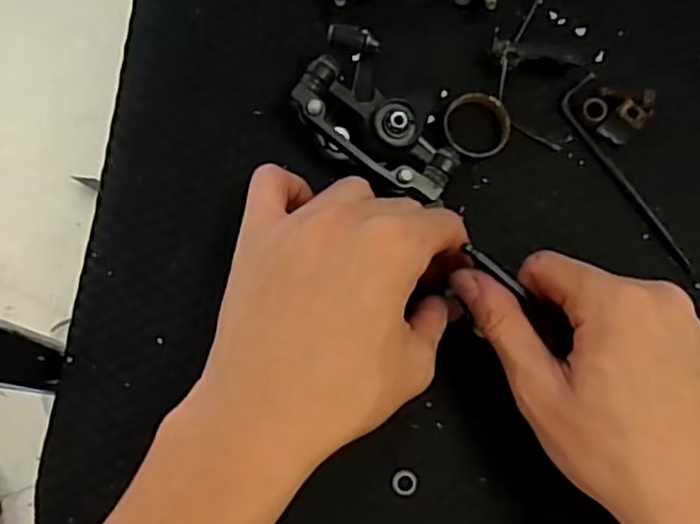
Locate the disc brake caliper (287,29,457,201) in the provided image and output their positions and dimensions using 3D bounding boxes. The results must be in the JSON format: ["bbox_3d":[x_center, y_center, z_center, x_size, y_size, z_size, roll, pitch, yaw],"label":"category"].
[{"bbox_3d":[0.013,-0.064,0.328,0.052,0.037,0.084,-40,86,-6],"label":"disc brake caliper"}]

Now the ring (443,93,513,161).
[{"bbox_3d":[0.062,-0.067,0.348,0.032,0.011,0.031,0,83,-2],"label":"ring"}]

